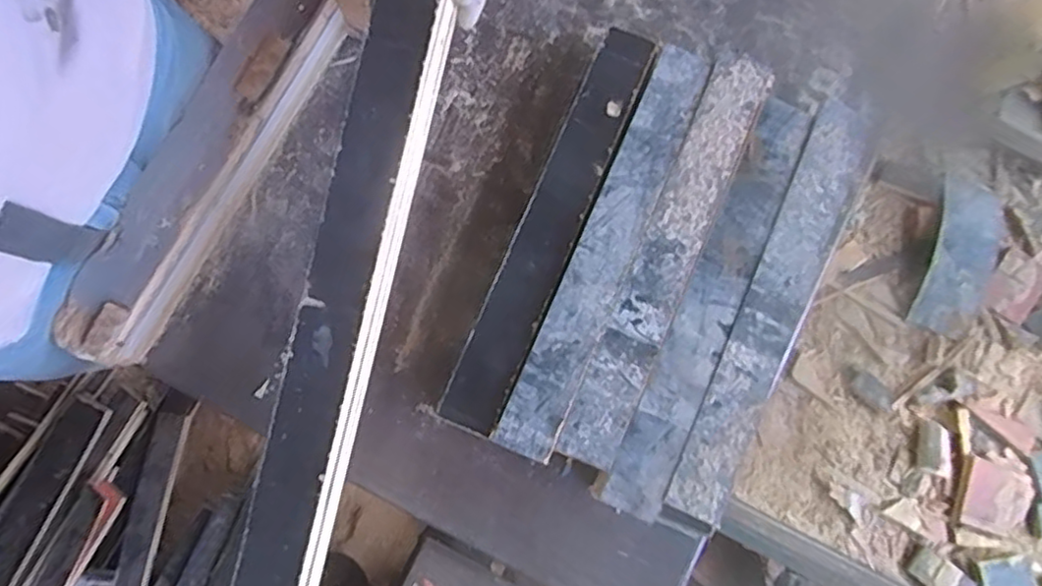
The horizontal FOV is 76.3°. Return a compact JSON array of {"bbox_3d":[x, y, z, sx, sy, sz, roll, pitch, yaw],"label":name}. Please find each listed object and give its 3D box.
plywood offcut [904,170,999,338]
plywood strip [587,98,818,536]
[{"bbox_3d":[0.450,-0.039,0.681,0.065,0.034,0.168,18,75,8],"label":"plywood offcut"},{"bbox_3d":[0.158,0.006,0.551,0.051,0.006,0.370,26,81,2],"label":"plywood strip"}]

